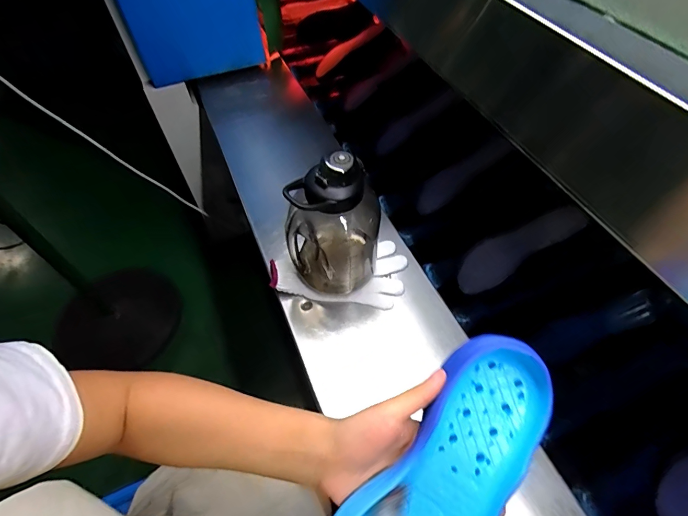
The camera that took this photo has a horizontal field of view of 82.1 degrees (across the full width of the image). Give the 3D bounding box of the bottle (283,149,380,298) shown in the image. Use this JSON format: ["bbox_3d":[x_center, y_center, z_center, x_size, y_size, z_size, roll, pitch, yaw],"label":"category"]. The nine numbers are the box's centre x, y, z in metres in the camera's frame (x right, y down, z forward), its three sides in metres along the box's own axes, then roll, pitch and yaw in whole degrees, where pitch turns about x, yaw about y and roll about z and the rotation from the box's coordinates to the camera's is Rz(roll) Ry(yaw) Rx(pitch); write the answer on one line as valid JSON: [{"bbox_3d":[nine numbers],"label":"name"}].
[{"bbox_3d":[-0.016,-0.037,0.568,0.108,0.225,0.113,-1,55,1],"label":"bottle"}]

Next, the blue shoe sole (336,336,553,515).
[{"bbox_3d":[0.064,0.167,0.275,0.093,0.040,0.249,38,76,25],"label":"blue shoe sole"}]

